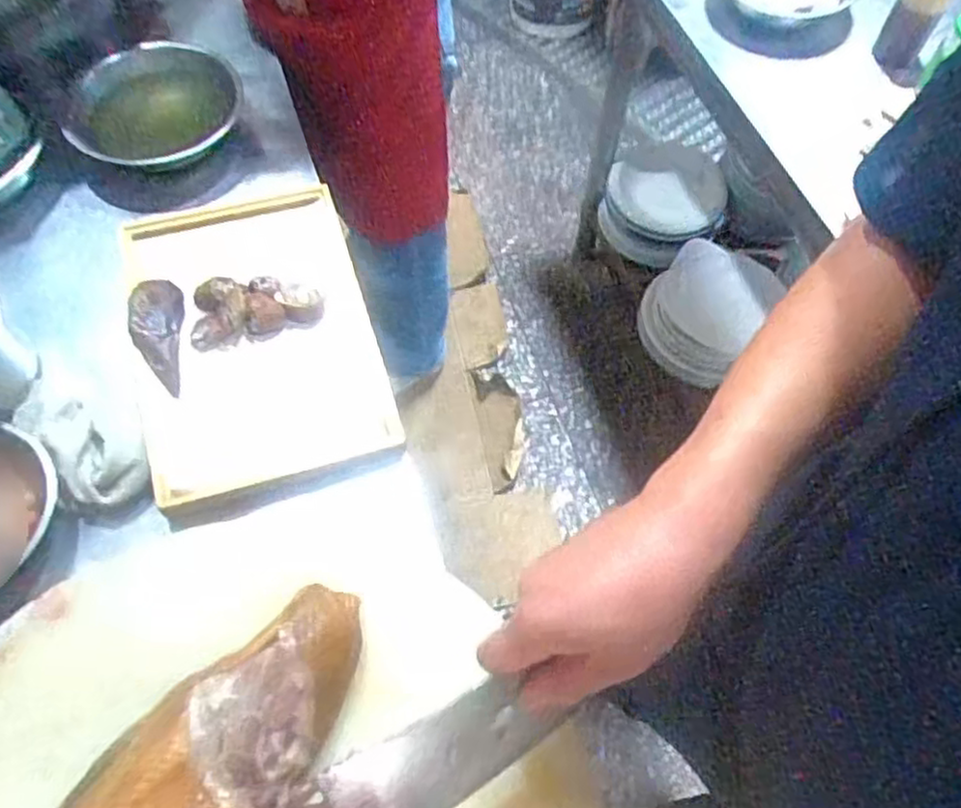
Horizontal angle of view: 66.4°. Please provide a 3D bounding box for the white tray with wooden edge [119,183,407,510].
[{"bbox_3d":[-0.232,-0.076,0.744,0.231,0.054,0.335,-17,70,-6],"label":"white tray with wooden edge"}]

